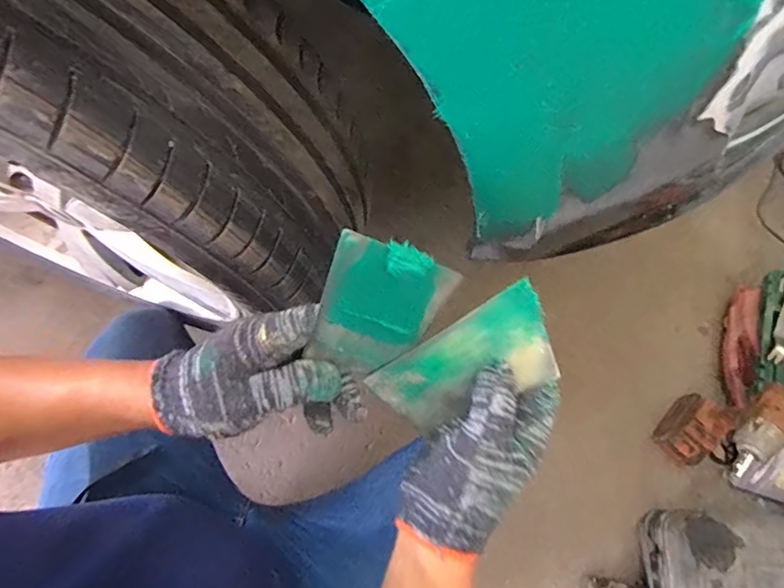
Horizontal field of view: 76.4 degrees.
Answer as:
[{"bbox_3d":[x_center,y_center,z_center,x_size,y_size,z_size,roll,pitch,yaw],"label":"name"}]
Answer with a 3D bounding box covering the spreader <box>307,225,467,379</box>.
[{"bbox_3d":[-0.009,0.016,0.302,0.072,0.123,0.007,7,49,-19],"label":"spreader"}]

